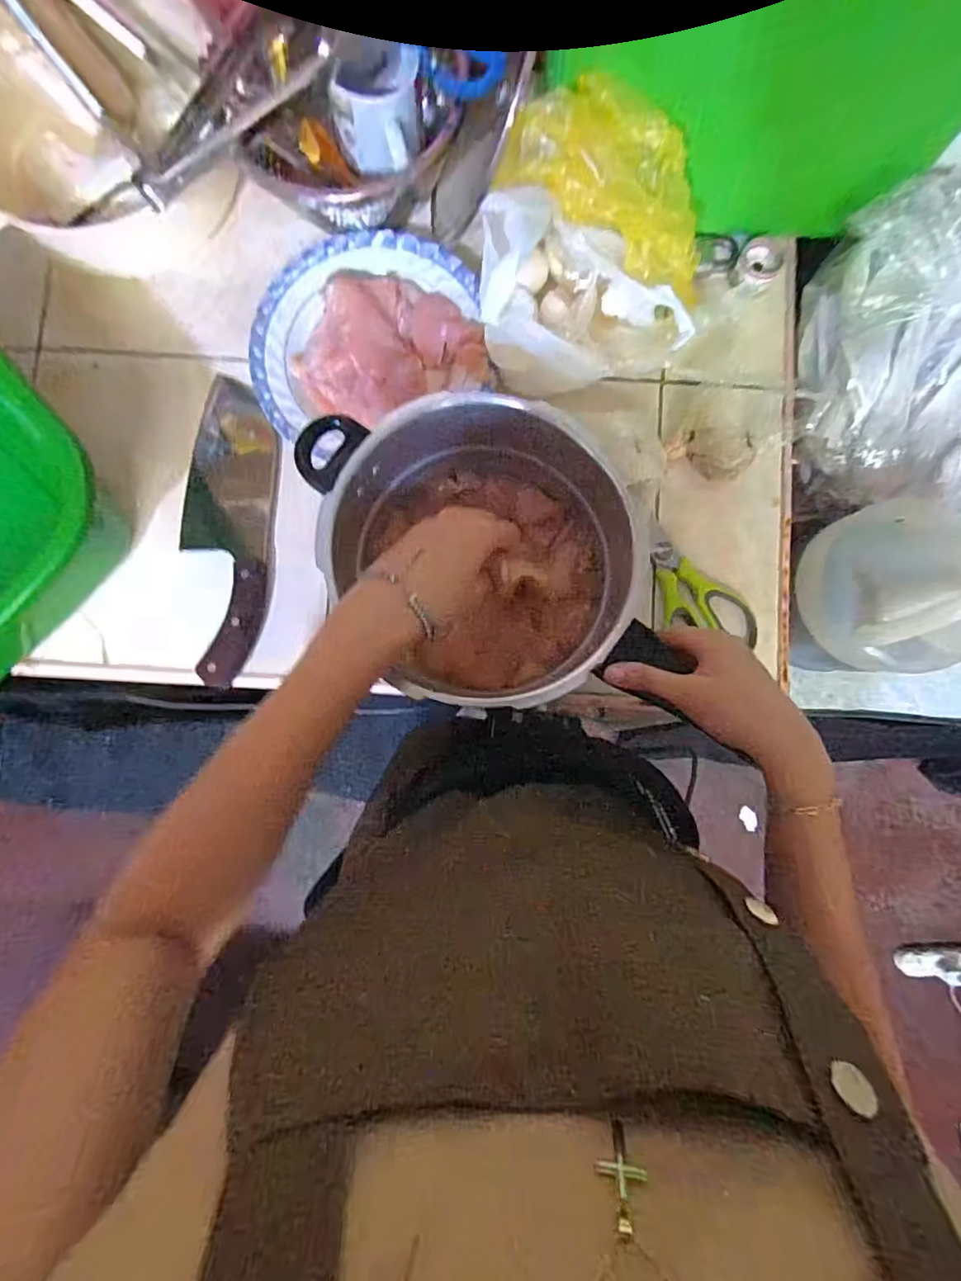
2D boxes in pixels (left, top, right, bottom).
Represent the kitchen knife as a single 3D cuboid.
[{"bbox_3d":[-0.233,-0.103,0.511,0.088,0.033,0.277,6,84,1],"label":"kitchen knife"}]

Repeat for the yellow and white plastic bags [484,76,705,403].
[{"bbox_3d":[0.086,-0.292,0.439,0.158,0.139,0.145,2,84,1],"label":"yellow and white plastic bags"}]

